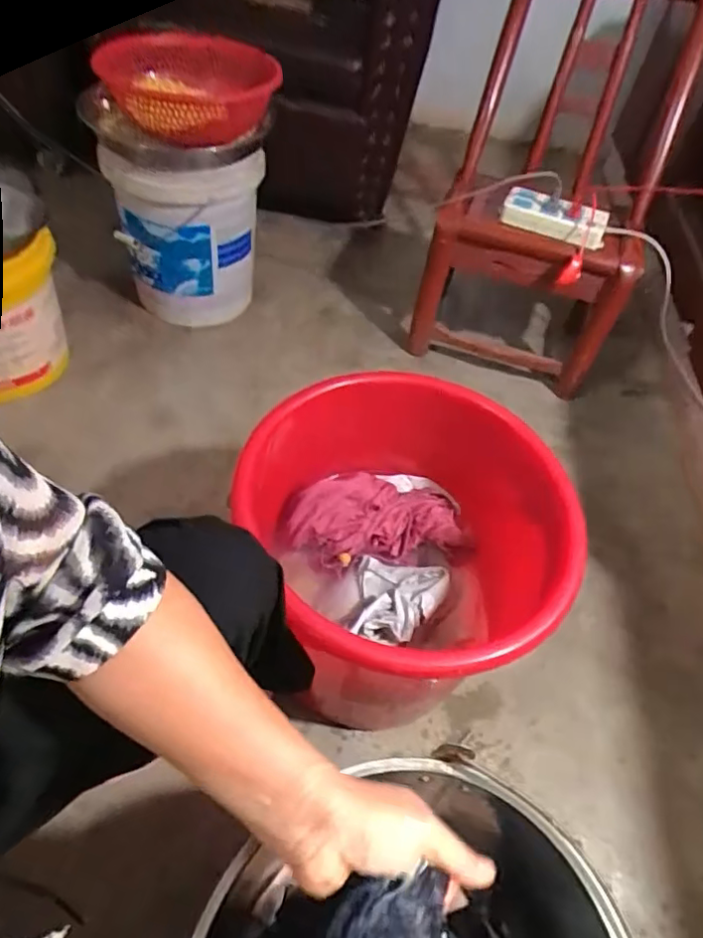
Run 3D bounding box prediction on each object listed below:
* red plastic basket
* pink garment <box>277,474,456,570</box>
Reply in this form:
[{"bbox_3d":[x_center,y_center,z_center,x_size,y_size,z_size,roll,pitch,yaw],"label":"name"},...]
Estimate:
[{"bbox_3d":[-0.267,-0.626,0.985,0.235,0.114,0.242,-33,60,-30],"label":"red plastic basket"},{"bbox_3d":[0.024,0.063,0.745,0.210,0.064,0.096,-3,52,-12],"label":"pink garment"}]

